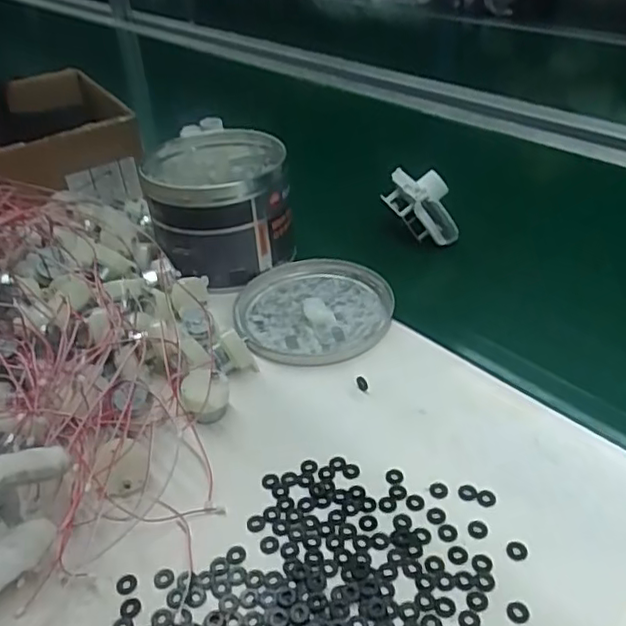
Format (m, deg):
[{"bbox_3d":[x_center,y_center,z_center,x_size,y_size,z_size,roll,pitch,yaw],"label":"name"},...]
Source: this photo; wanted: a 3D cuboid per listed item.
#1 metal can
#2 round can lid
[{"bbox_3d":[-0.085,-0.096,0.581,0.117,0.106,0.133,-8,35,-6],"label":"metal can"},{"bbox_3d":[0.002,-0.003,0.525,0.132,0.015,0.132,-3,35,2],"label":"round can lid"}]

